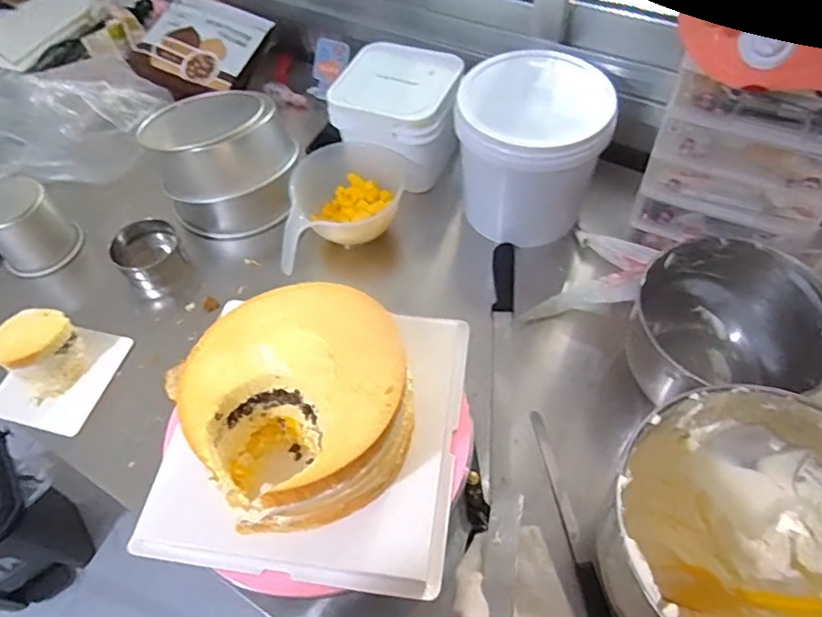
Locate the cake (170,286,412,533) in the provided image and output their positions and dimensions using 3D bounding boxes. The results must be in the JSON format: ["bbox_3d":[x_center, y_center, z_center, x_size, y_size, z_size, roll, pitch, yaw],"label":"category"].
[{"bbox_3d":[-0.094,0.081,0.515,0.185,0.089,0.185,-2,55,3],"label":"cake"}]

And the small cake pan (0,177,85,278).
[{"bbox_3d":[-0.565,-0.121,0.870,0.111,0.107,0.089,-34,59,-18],"label":"small cake pan"}]

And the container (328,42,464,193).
[{"bbox_3d":[-0.015,-0.288,0.898,0.190,0.136,0.174,16,58,15],"label":"container"}]

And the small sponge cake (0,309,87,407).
[{"bbox_3d":[-0.463,0.052,0.740,0.082,0.074,0.093,37,65,26],"label":"small sponge cake"}]

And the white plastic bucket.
[{"bbox_3d":[0.159,-0.219,0.825,0.189,0.197,0.165,-14,55,-5],"label":"white plastic bucket"}]

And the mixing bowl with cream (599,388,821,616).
[{"bbox_3d":[0.275,0.209,0.497,0.219,0.188,0.221,-2,55,3],"label":"mixing bowl with cream"}]

